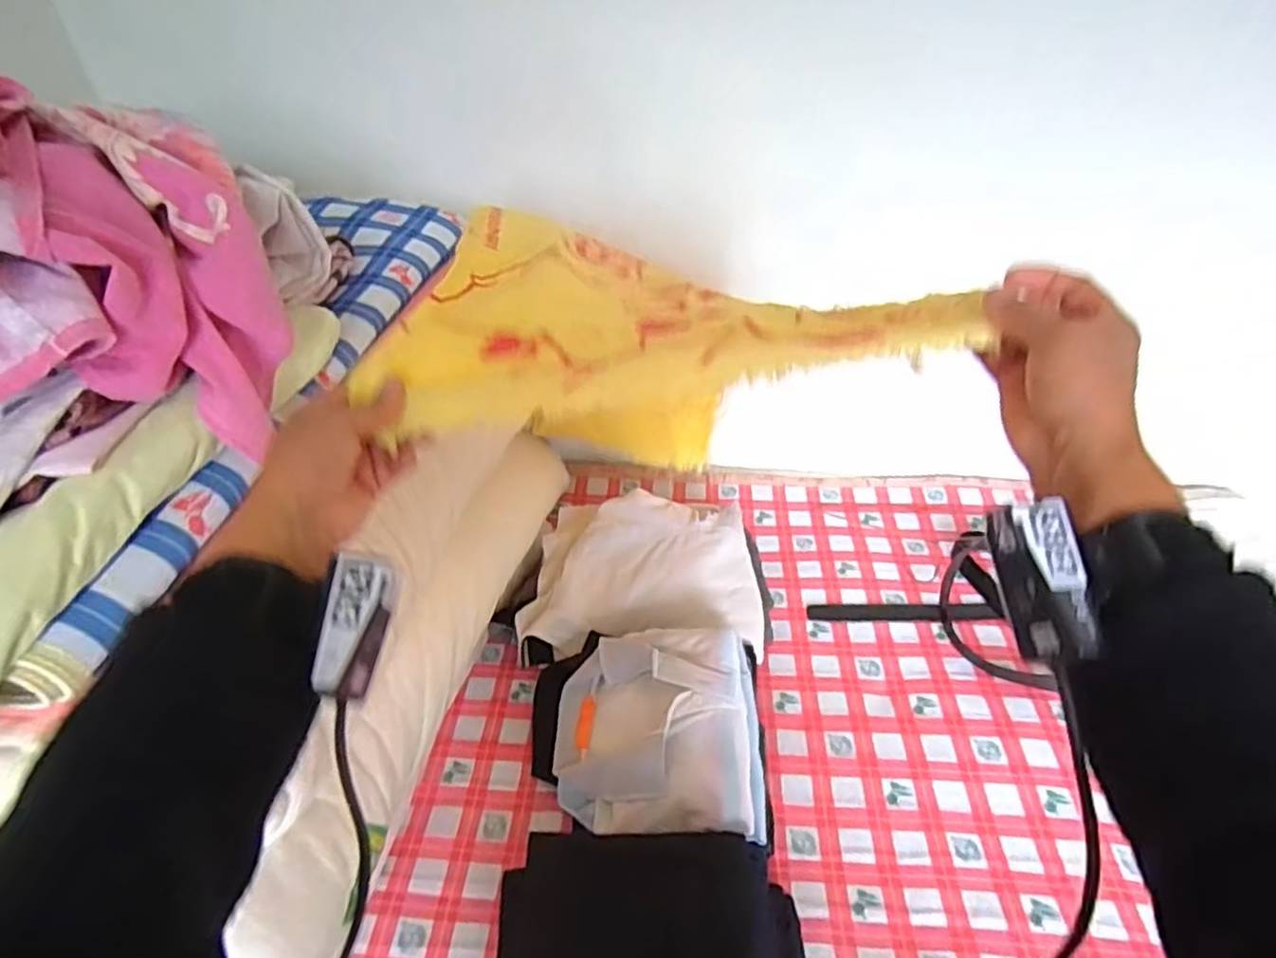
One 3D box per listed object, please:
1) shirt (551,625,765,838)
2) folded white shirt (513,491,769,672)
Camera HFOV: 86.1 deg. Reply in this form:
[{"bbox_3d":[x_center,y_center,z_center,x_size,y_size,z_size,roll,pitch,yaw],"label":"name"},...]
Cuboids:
[{"bbox_3d":[0.020,0.317,0.873,0.258,0.080,0.256,-8,47,14],"label":"shirt"},{"bbox_3d":[0.021,0.151,1.082,0.363,0.101,0.308,5,40,8],"label":"folded white shirt"}]

